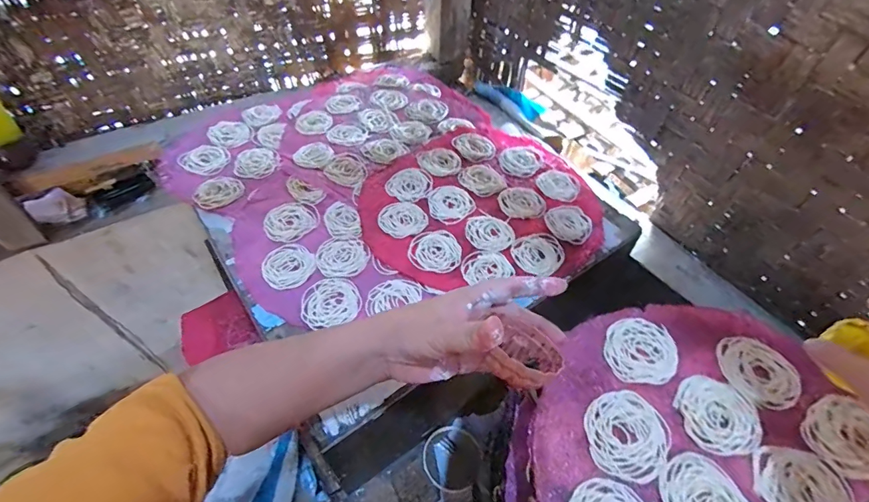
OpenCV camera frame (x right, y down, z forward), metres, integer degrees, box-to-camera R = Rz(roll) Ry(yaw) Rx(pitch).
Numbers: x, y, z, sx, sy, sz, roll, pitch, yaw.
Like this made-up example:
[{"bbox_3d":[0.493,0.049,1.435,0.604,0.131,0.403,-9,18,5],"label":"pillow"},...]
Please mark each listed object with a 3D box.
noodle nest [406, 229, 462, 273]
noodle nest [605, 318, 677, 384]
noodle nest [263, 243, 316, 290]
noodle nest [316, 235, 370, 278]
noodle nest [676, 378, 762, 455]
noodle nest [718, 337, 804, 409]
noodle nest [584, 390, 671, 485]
[{"bbox_3d":[0.001,-0.003,0.566,0.069,0.005,0.070,9,51,4],"label":"noodle nest"},{"bbox_3d":[0.198,0.094,0.400,0.066,0.004,0.069,2,51,-2],"label":"noodle nest"},{"bbox_3d":[-0.190,0.018,0.545,0.068,0.004,0.066,2,51,-2],"label":"noodle nest"},{"bbox_3d":[-0.122,0.007,0.562,0.066,0.004,0.070,2,51,-2],"label":"noodle nest"},{"bbox_3d":[0.249,0.142,0.366,0.067,0.004,0.065,2,51,-2],"label":"noodle nest"},{"bbox_3d":[0.305,0.111,0.393,0.064,0.004,0.069,2,51,-2],"label":"noodle nest"},{"bbox_3d":[0.162,0.155,0.352,0.072,0.005,0.065,-34,60,-27],"label":"noodle nest"}]

